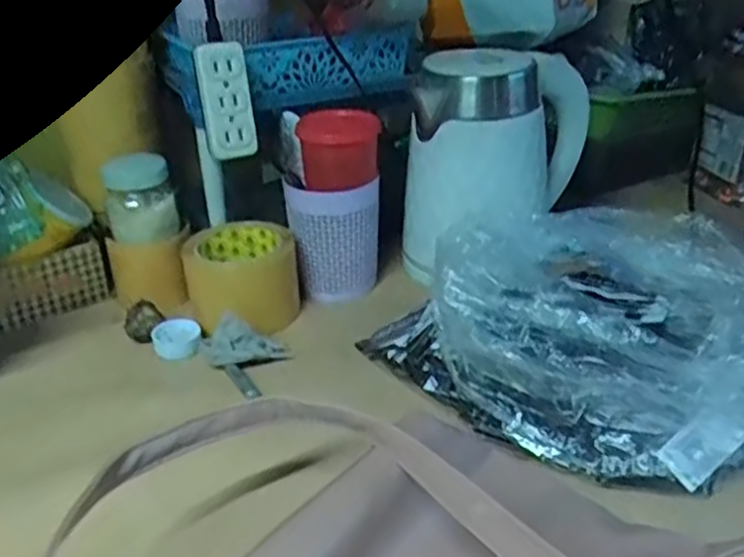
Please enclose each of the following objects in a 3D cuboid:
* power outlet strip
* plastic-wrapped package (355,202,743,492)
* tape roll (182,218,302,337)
[{"bbox_3d":[-0.129,-0.157,0.640,0.043,0.097,0.019,-9,30,-14],"label":"power outlet strip"},{"bbox_3d":[0.177,0.034,0.542,0.238,0.128,0.254,-19,34,-29],"label":"plastic-wrapped package"},{"bbox_3d":[-0.119,-0.002,0.673,0.101,0.068,0.092,-5,29,-8],"label":"tape roll"}]

